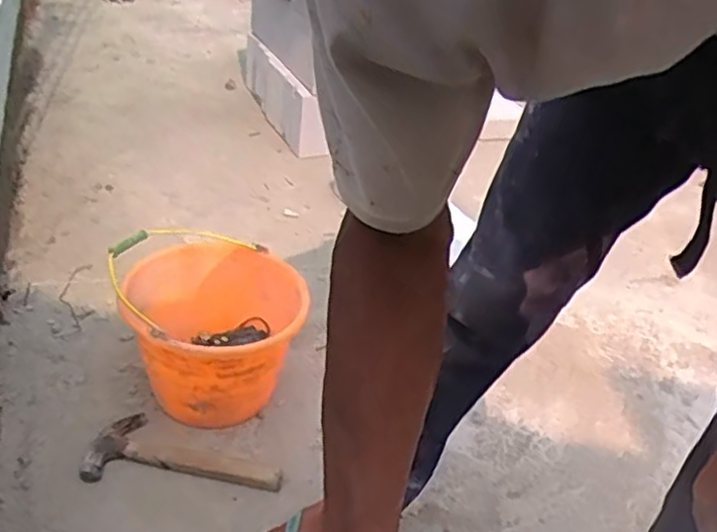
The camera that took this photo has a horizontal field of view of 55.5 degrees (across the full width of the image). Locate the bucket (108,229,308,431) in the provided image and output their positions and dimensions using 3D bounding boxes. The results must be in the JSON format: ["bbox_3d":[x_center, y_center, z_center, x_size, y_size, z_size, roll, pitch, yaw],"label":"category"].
[{"bbox_3d":[-0.240,0.106,1.146,0.264,0.258,0.266,5,33,-3],"label":"bucket"}]

